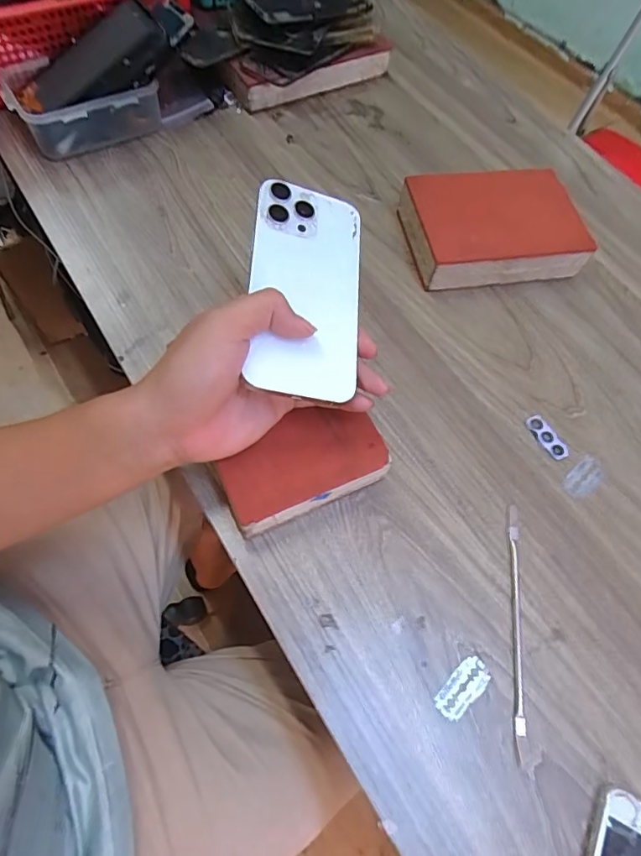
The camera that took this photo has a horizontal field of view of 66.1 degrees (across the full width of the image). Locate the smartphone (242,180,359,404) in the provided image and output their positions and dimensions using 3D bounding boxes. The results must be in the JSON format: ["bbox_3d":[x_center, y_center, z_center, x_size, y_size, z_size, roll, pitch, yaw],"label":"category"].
[{"bbox_3d":[-0.010,-0.094,0.337,0.075,0.015,0.154,7,75,-20],"label":"smartphone"}]

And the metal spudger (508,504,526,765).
[{"bbox_3d":[0.136,0.133,0.342,0.007,0.004,0.164,8,63,1],"label":"metal spudger"}]

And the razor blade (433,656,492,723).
[{"bbox_3d":[0.093,0.169,0.320,0.020,0.004,0.042,42,68,17],"label":"razor blade"}]

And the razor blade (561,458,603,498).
[{"bbox_3d":[0.213,0.040,0.396,0.039,0.004,0.022,-36,70,-19],"label":"razor blade"}]

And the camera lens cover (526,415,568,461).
[{"bbox_3d":[0.188,0.007,0.408,0.016,0.004,0.040,-27,68,-16],"label":"camera lens cover"}]

